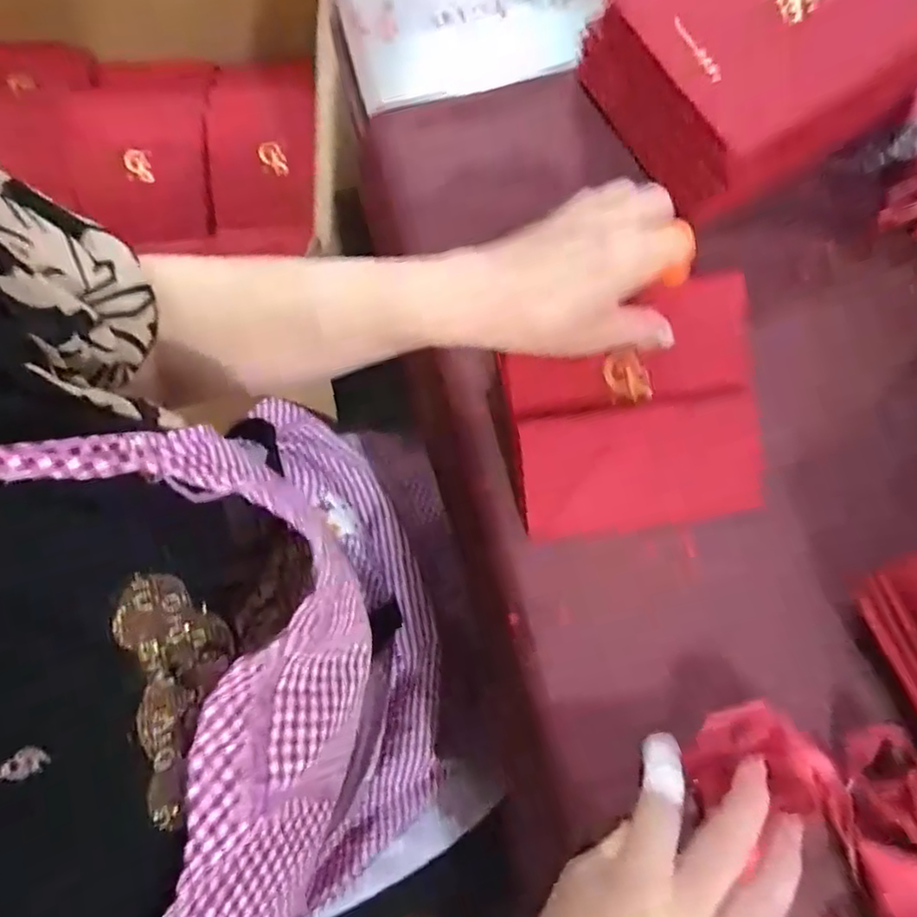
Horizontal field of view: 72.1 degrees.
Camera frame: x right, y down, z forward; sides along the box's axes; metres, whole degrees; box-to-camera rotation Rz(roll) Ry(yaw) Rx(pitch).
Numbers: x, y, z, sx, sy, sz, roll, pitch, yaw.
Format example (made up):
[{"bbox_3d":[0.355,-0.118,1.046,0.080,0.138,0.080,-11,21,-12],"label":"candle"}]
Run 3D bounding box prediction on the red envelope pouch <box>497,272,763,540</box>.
[{"bbox_3d":[0.101,-0.025,0.370,0.140,0.009,0.134,-9,98,3],"label":"red envelope pouch"}]

